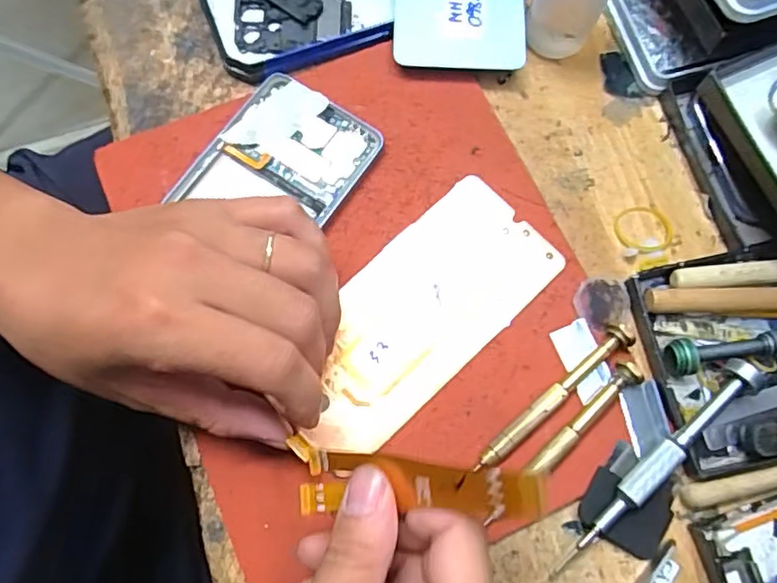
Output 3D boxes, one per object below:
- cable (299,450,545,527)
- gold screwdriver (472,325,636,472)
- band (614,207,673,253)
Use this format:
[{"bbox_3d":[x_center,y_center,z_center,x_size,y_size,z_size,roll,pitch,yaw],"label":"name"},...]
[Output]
[{"bbox_3d":[0.008,0.070,0.211,0.096,0.011,0.021,-7,74,33],"label":"cable"},{"bbox_3d":[0.078,0.050,0.277,0.095,0.010,0.013,-41,79,-11],"label":"gold screwdriver"},{"bbox_3d":[0.132,-0.032,0.307,0.027,0.004,0.028,0,75,-1],"label":"band"}]

